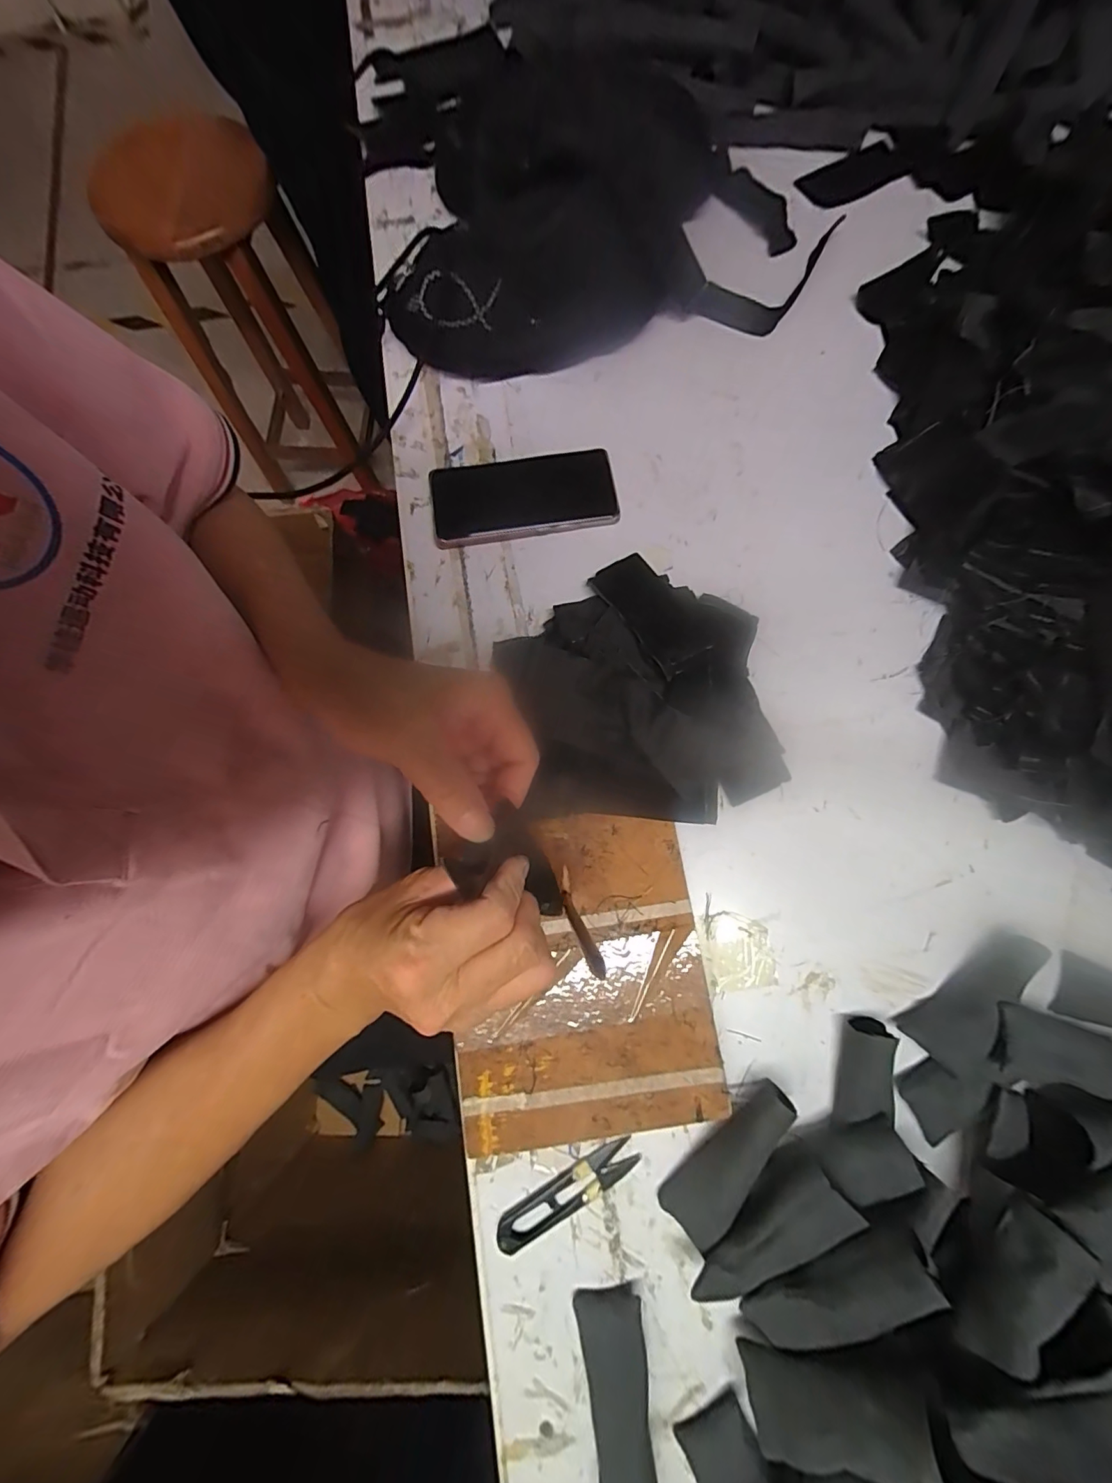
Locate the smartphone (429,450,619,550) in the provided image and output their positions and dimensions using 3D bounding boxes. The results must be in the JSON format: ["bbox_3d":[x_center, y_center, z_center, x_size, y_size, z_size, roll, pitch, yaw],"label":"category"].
[{"bbox_3d":[-0.029,-0.216,0.422,0.159,0.013,0.073,-10,78,-2],"label":"smartphone"}]

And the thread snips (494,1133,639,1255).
[{"bbox_3d":[0.007,0.298,0.314,0.101,0.005,0.023,-27,79,-6],"label":"thread snips"}]

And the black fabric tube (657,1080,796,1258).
[{"bbox_3d":[0.113,0.270,0.308,0.032,0.025,0.103,41,81,8],"label":"black fabric tube"}]

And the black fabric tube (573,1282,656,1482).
[{"bbox_3d":[0.036,0.399,0.284,0.039,0.020,0.109,-5,77,-1],"label":"black fabric tube"}]

